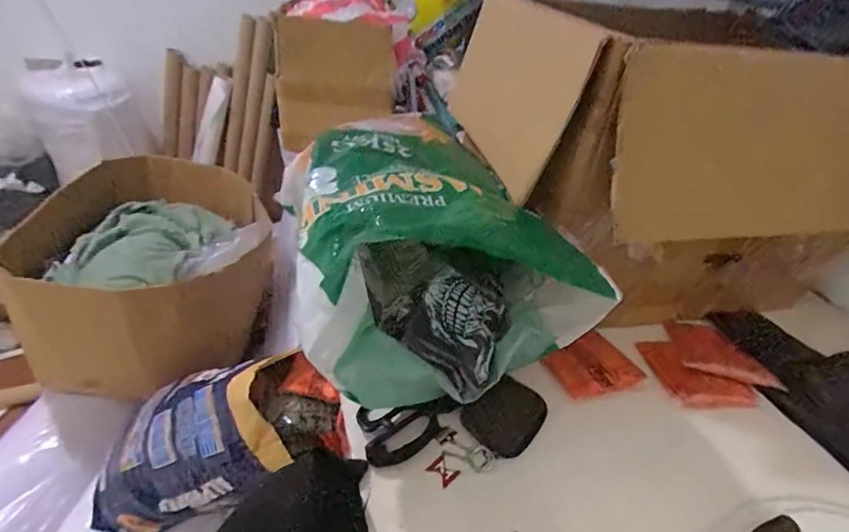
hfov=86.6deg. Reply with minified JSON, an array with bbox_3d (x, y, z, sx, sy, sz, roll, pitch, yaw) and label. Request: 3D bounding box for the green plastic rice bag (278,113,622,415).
[{"bbox_3d":[0.009,-0.021,0.589,0.319,0.209,0.358,-1,38,-13],"label":"green plastic rice bag"}]

